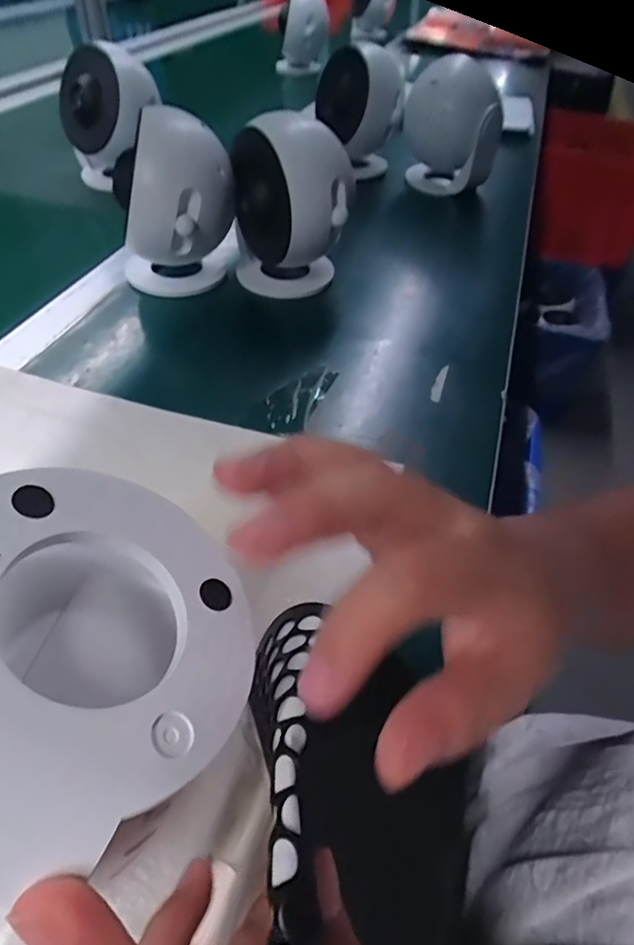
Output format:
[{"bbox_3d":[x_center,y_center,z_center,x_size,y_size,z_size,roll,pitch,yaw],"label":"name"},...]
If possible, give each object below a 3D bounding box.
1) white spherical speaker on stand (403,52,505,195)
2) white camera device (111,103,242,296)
[{"bbox_3d":[0.163,-0.413,0.643,0.114,0.131,0.098,11,47,6],"label":"white spherical speaker on stand"},{"bbox_3d":[-0.117,-0.226,0.453,0.101,0.128,0.093,-7,48,-11],"label":"white camera device"}]

